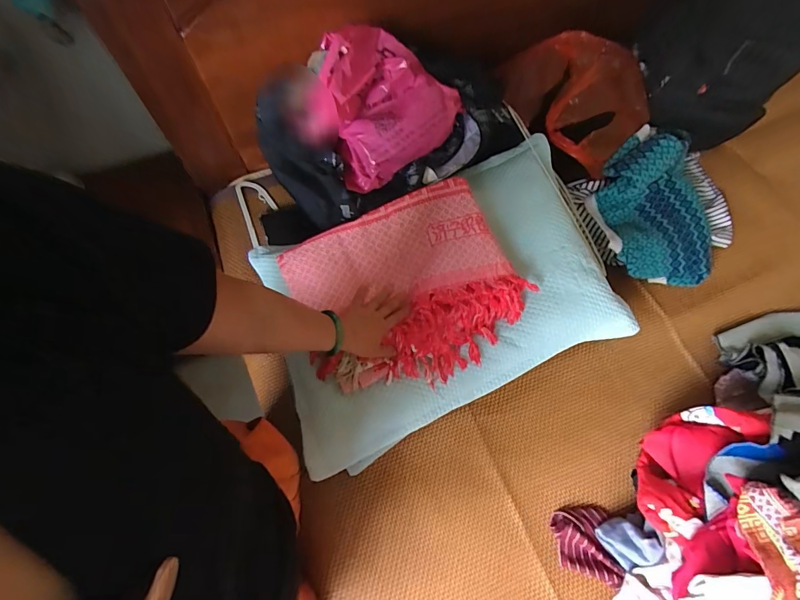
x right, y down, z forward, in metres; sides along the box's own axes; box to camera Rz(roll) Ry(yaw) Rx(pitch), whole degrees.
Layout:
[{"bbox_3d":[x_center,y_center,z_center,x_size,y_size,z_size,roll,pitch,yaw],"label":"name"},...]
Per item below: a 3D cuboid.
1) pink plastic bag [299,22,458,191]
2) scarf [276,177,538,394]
[{"bbox_3d":[-0.049,-0.392,0.799,0.282,0.159,0.247,-34,71,-13],"label":"pink plastic bag"},{"bbox_3d":[0.008,-0.018,0.750,0.385,0.103,0.322,-23,69,-8],"label":"scarf"}]

